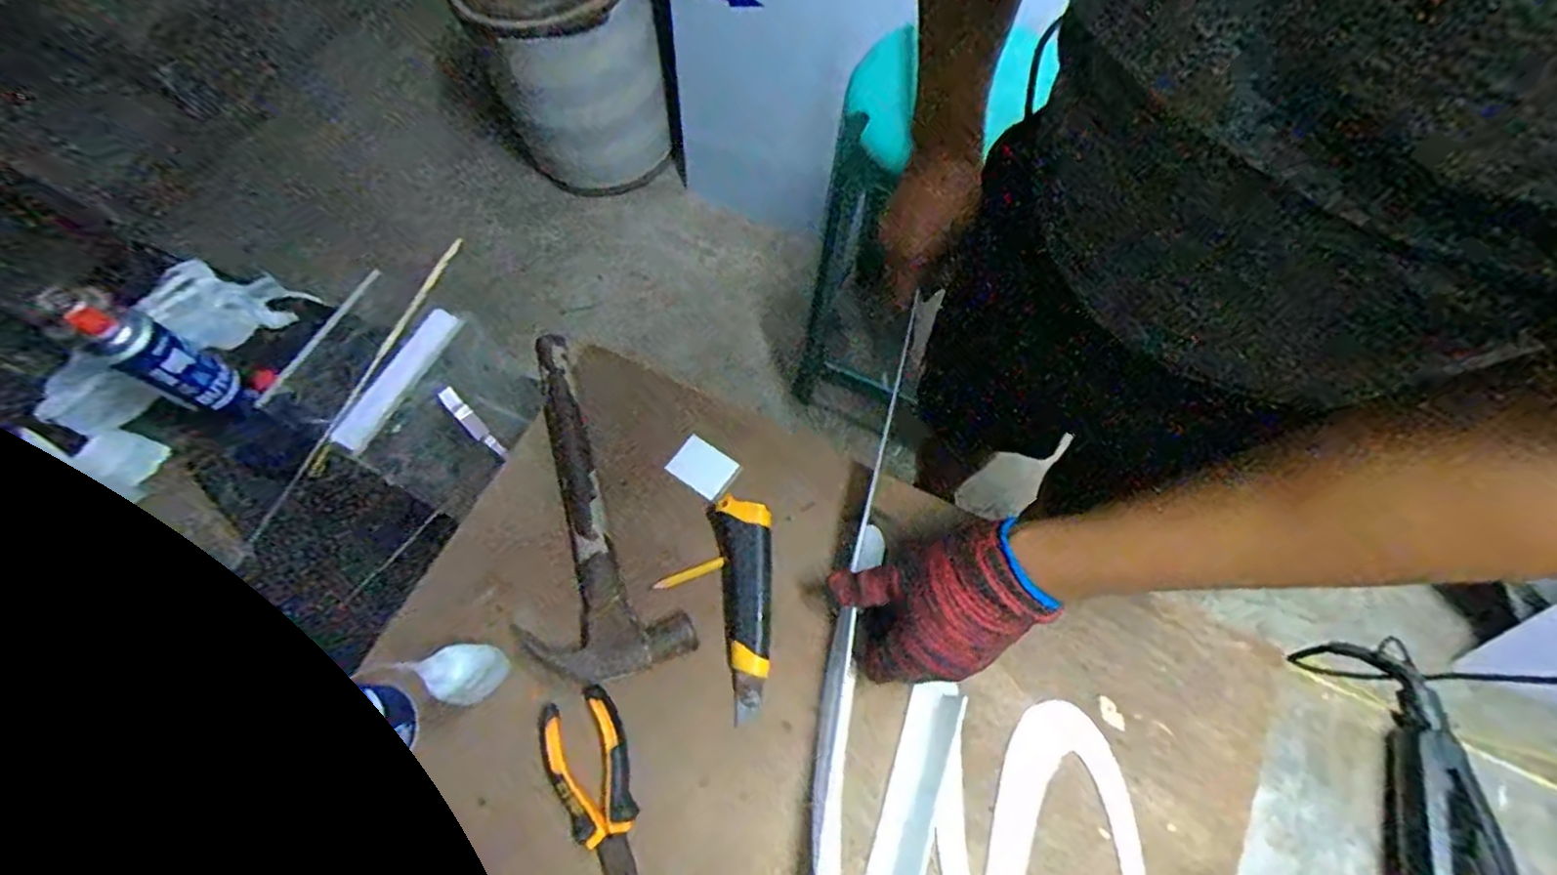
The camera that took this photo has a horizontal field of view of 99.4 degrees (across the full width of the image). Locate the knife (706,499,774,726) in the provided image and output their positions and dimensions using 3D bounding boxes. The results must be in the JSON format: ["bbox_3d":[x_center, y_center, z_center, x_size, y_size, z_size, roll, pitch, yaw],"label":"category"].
[{"bbox_3d":[-0.021,0.121,0.491,0.046,0.024,0.152,-10,65,-2],"label":"knife"}]

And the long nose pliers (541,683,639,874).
[{"bbox_3d":[-0.118,0.249,0.441,0.050,0.012,0.151,-22,66,-7],"label":"long nose pliers"}]

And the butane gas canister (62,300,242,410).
[{"bbox_3d":[-0.683,-0.092,0.729,0.072,0.143,0.067,-1,66,3],"label":"butane gas canister"}]

